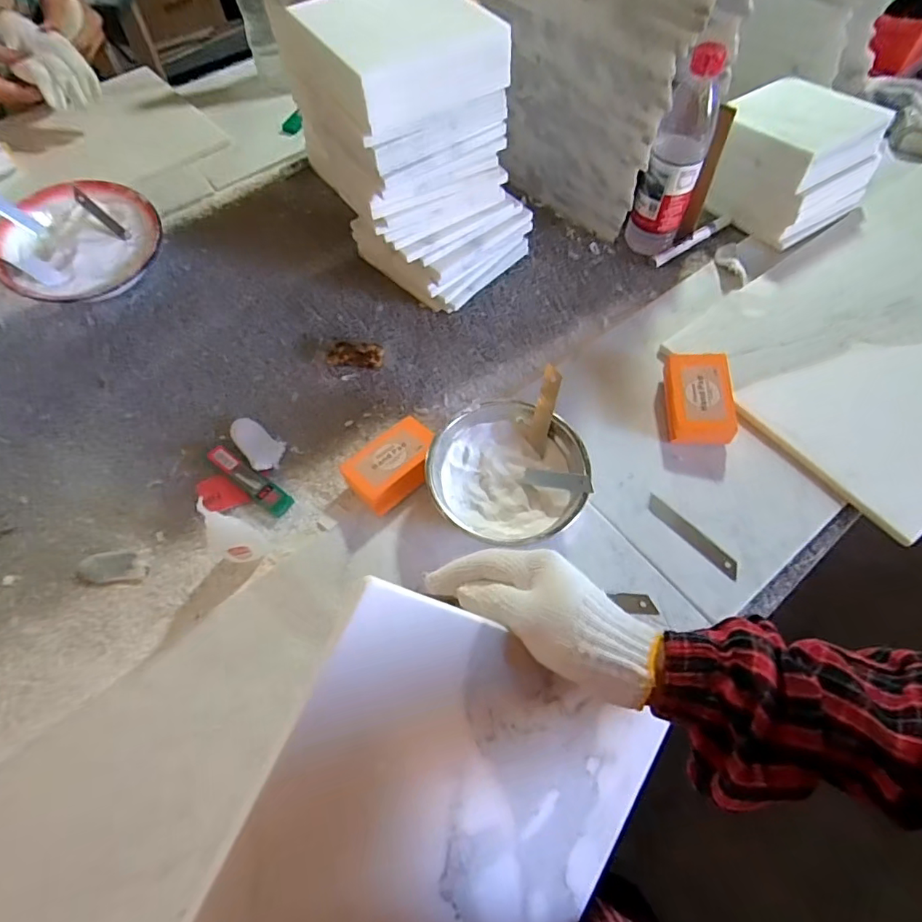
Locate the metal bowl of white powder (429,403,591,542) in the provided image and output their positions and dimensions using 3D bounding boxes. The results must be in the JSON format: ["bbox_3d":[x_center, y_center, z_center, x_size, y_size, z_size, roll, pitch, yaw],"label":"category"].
[{"bbox_3d":[0.044,0.018,0.511,0.141,0.059,0.140,-1,62,1],"label":"metal bowl of white powder"}]

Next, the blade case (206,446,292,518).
[{"bbox_3d":[-0.220,0.020,0.541,0.109,0.012,0.024,32,67,17],"label":"blade case"}]

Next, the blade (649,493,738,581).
[{"bbox_3d":[0.221,0.072,0.503,0.020,0.006,0.101,-39,68,-17],"label":"blade"}]

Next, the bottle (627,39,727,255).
[{"bbox_3d":[0.257,-0.356,0.629,0.062,0.219,0.059,36,68,18],"label":"bottle"}]

